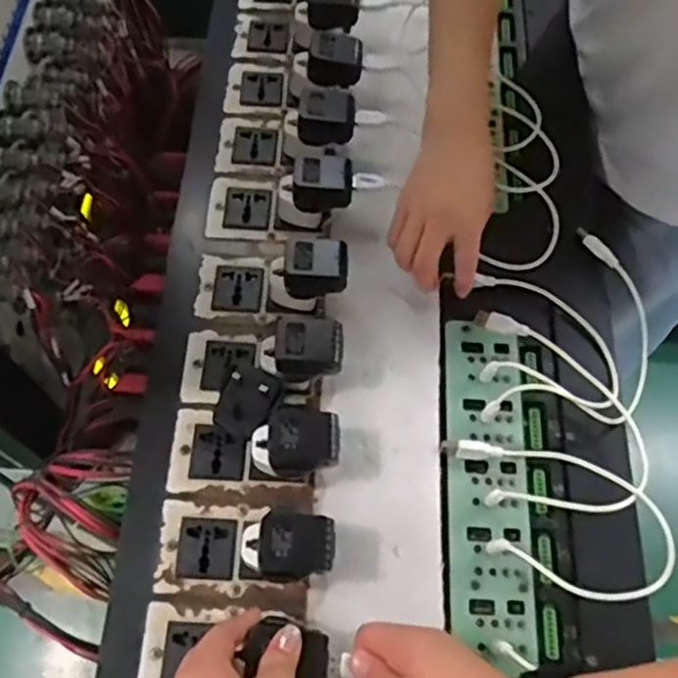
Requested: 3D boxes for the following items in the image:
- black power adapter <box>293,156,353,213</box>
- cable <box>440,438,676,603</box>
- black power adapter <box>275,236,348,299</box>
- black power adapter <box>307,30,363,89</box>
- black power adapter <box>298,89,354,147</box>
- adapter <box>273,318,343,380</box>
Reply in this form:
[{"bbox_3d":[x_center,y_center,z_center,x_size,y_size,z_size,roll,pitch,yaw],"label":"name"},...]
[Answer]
[{"bbox_3d":[-0.014,-0.131,0.579,0.048,0.029,0.040,1,64,0],"label":"black power adapter"},{"bbox_3d":[0.147,0.116,0.489,0.161,0.065,0.093,40,70,18],"label":"cable"},{"bbox_3d":[-0.019,-0.057,0.538,0.051,0.032,0.039,-2,64,-1],"label":"black power adapter"},{"bbox_3d":[-0.003,-0.259,0.632,0.048,0.030,0.045,5,64,2],"label":"black power adapter"},{"bbox_3d":[-0.011,-0.192,0.601,0.047,0.032,0.037,0,64,0],"label":"black power adapter"},{"bbox_3d":[-0.022,0.007,0.506,0.048,0.030,0.036,-2,64,-1],"label":"adapter"}]

